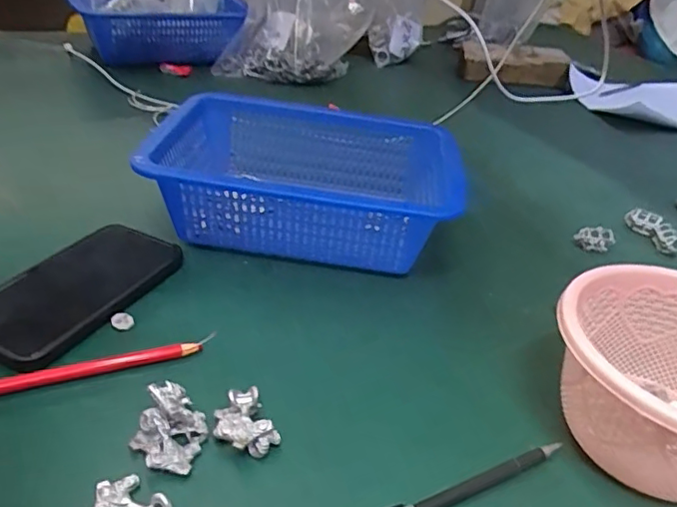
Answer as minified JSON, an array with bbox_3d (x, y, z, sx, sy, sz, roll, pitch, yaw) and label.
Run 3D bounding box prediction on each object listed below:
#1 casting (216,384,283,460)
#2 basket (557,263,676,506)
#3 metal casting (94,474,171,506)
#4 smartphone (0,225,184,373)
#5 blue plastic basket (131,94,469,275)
[{"bbox_3d":[-0.056,0.101,0.345,0.029,0.024,0.036,-18,39,-31],"label":"casting"},{"bbox_3d":[0.208,0.082,0.357,0.133,0.079,0.142,4,33,-2],"label":"basket"},{"bbox_3d":[-0.105,0.129,0.302,0.038,0.012,0.029,5,33,0],"label":"metal casting"},{"bbox_3d":[-0.189,0.024,0.429,0.078,0.015,0.154,22,37,19],"label":"smartphone"},{"bbox_3d":[-0.025,-0.058,0.533,0.266,0.100,0.184,2,33,-6],"label":"blue plastic basket"}]

